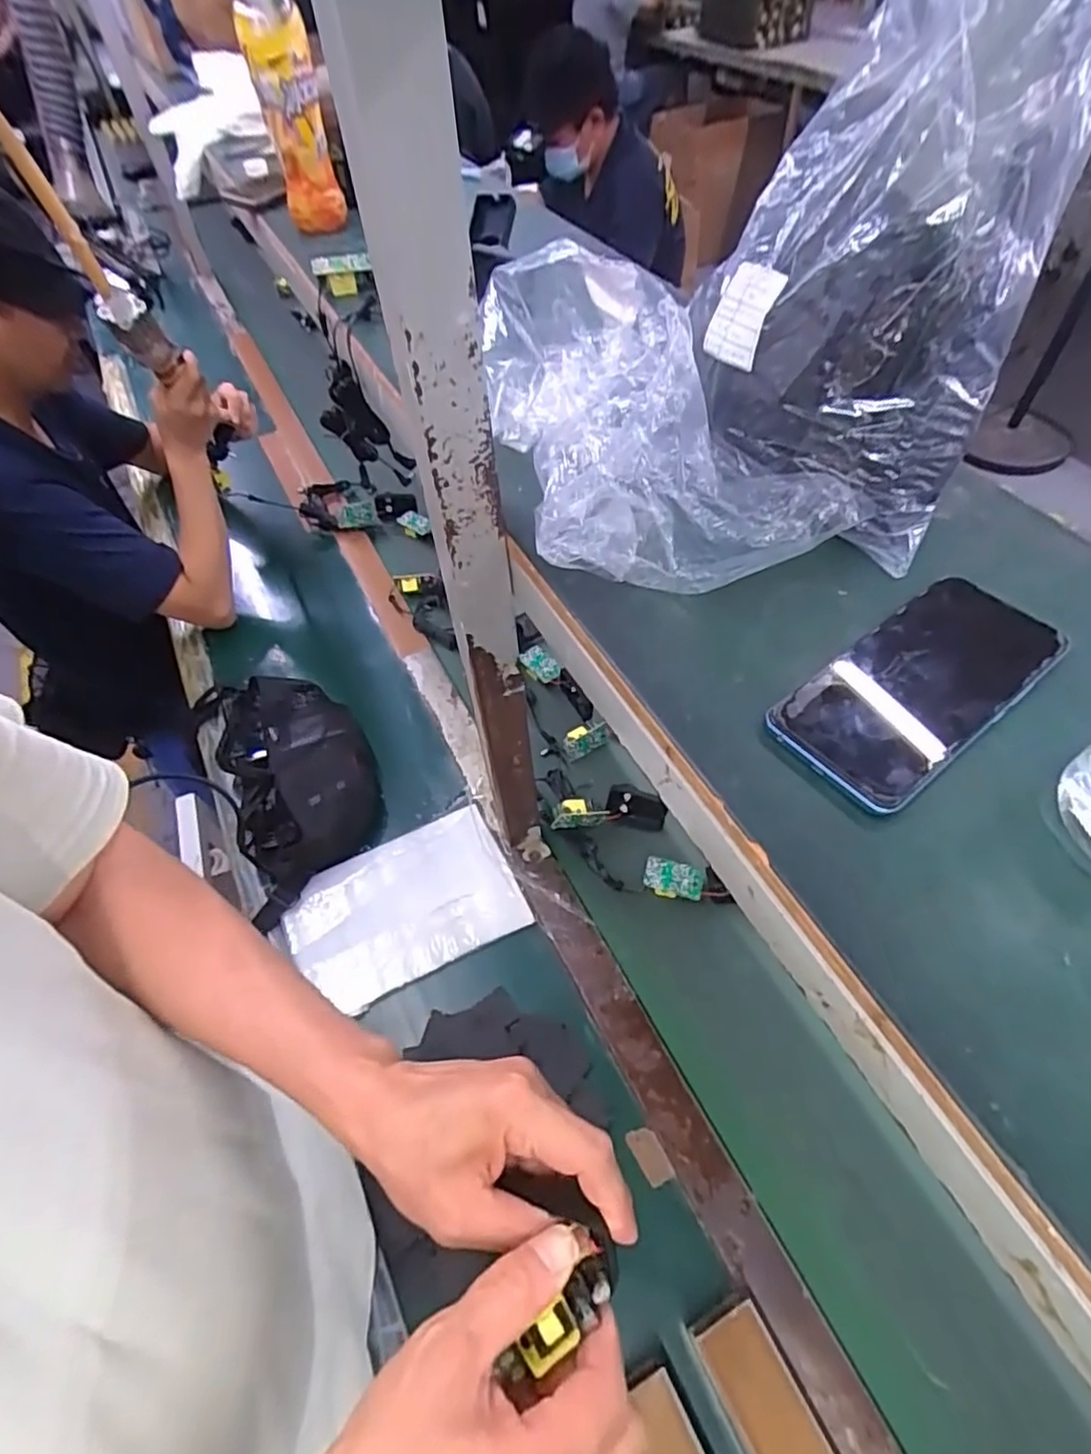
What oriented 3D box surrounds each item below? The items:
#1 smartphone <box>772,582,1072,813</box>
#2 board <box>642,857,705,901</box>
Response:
[{"bbox_3d":[0.192,-0.024,0.334,0.160,0.013,0.070,-34,59,-18],"label":"smartphone"},{"bbox_3d":[0.145,0.174,0.745,0.064,0.026,0.041,9,54,9],"label":"board"}]

